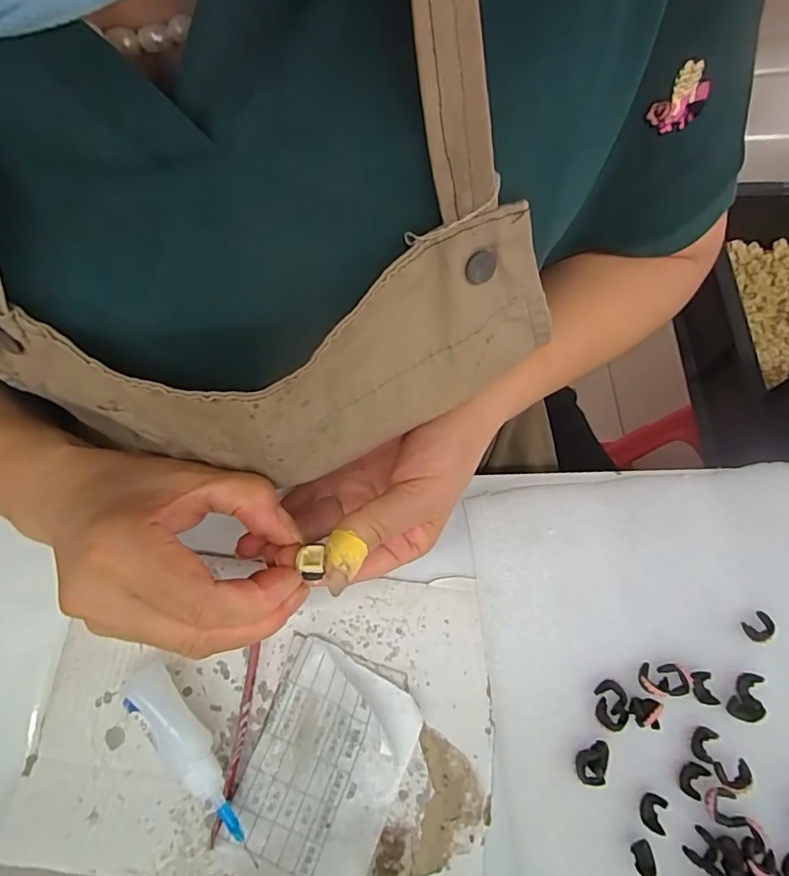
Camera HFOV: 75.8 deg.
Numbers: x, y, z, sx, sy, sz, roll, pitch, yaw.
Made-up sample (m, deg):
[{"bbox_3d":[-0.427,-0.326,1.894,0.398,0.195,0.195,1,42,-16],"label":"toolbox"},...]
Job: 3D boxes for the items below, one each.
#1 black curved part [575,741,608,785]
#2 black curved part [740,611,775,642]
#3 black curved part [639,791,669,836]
[{"bbox_3d":[0.099,0.164,0.256,0.014,0.006,0.020,13,71,6],"label":"black curved part"},{"bbox_3d":[0.199,0.103,0.275,0.016,0.007,0.012,-31,73,-9],"label":"black curved part"},{"bbox_3d":[0.126,0.183,0.247,0.010,0.007,0.016,12,71,6],"label":"black curved part"}]

